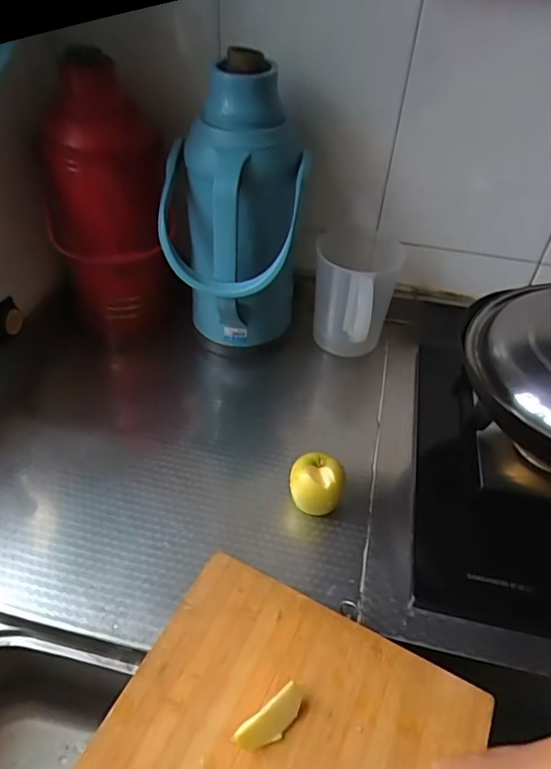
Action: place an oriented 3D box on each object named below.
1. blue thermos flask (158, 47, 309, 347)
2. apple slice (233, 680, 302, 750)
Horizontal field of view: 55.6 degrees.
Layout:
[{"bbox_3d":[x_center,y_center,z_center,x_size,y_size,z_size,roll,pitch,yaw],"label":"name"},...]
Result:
[{"bbox_3d":[-0.052,-0.196,0.669,0.180,0.352,0.138,-1,44,-6],"label":"blue thermos flask"},{"bbox_3d":[-0.003,0.283,0.438,0.064,0.022,0.023,-26,51,-28],"label":"apple slice"}]

